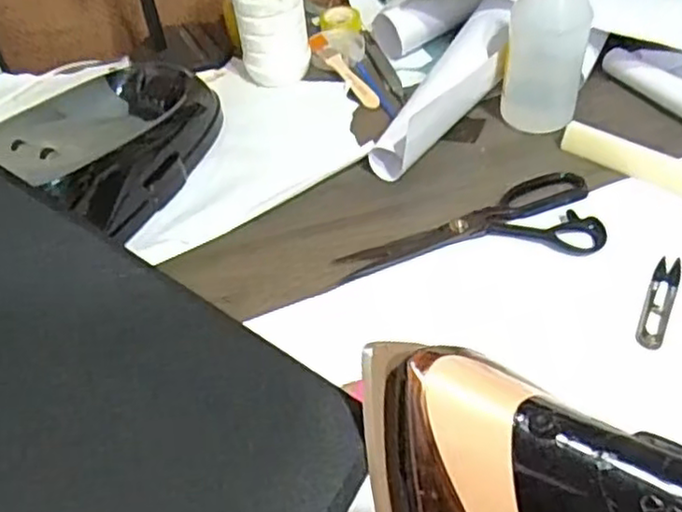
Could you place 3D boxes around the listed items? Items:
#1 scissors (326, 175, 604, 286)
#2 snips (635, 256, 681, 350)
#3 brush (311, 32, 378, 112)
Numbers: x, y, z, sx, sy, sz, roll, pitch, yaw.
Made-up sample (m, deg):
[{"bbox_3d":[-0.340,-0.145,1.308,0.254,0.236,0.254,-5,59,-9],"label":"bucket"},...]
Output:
[{"bbox_3d":[0.116,-0.029,0.620,0.230,0.010,0.090,-6,47,-1],"label":"scissors"},{"bbox_3d":[0.259,0.036,0.555,0.022,0.004,0.099,20,52,21],"label":"snips"},{"bbox_3d":[0.005,-0.216,0.798,0.025,0.021,0.133,-28,54,-17],"label":"brush"}]

